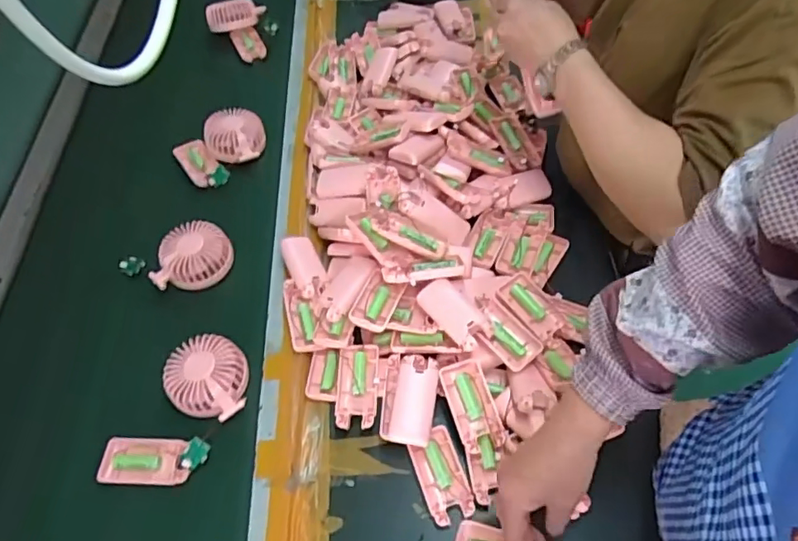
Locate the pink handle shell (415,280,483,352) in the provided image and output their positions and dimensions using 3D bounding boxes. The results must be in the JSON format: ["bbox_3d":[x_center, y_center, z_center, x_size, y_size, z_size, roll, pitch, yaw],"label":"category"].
[{"bbox_3d":[0.063,0.048,0.627,0.048,0.032,0.089,-37,63,-20],"label":"pink handle shell"}]

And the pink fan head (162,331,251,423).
[{"bbox_3d":[-0.212,0.118,0.626,0.085,0.037,0.085,1,57,2],"label":"pink fan head"}]

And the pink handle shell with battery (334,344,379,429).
[{"bbox_3d":[-0.047,0.131,0.629,0.047,0.030,0.095,1,57,3],"label":"pink handle shell with battery"}]

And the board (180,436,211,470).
[{"bbox_3d":[-0.212,0.193,0.587,0.025,0.004,0.031,33,75,-13],"label":"board"}]

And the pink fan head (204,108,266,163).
[{"bbox_3d":[-0.248,-0.205,0.847,0.085,0.037,0.087,-1,57,1],"label":"pink fan head"}]

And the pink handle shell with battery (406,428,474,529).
[{"bbox_3d":[0.044,0.213,0.583,0.044,0.014,0.091,-17,58,-9],"label":"pink handle shell with battery"}]

